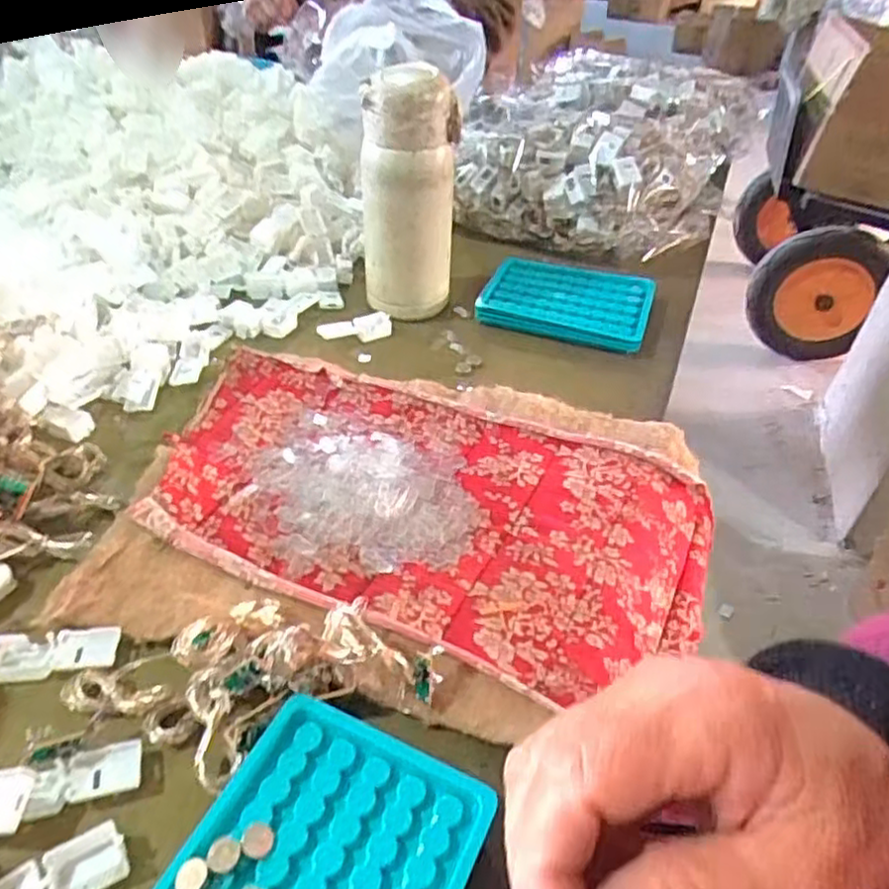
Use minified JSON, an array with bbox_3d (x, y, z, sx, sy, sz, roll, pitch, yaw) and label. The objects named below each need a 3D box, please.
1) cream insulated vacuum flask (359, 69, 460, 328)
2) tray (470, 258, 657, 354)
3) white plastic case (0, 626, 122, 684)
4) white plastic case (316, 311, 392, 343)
[{"bbox_3d":[-0.027,-0.187,0.530,0.065,0.160,0.057,28,48,26],"label":"cream insulated vacuum flask"},{"bbox_3d":[0.100,-0.119,0.578,0.133,0.023,0.094,15,43,13],"label":"tray"},{"bbox_3d":[-0.181,0.096,0.326,0.055,0.006,0.022,-4,42,-7],"label":"white plastic case"},{"bbox_3d":[-0.069,-0.090,0.547,0.056,0.017,0.013,-12,44,-16],"label":"white plastic case"}]

